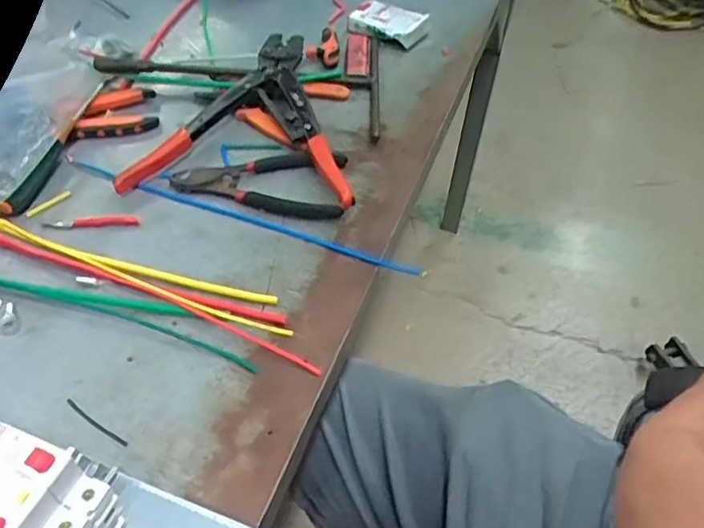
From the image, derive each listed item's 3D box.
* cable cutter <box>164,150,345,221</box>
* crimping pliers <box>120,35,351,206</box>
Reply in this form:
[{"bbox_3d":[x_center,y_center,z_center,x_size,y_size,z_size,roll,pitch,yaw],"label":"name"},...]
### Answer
[{"bbox_3d":[-0.084,-0.080,0.570,0.156,0.012,0.083,7,49,4],"label":"cable cutter"},{"bbox_3d":[-0.091,-0.152,0.619,0.205,0.031,0.240,6,49,4],"label":"crimping pliers"}]

